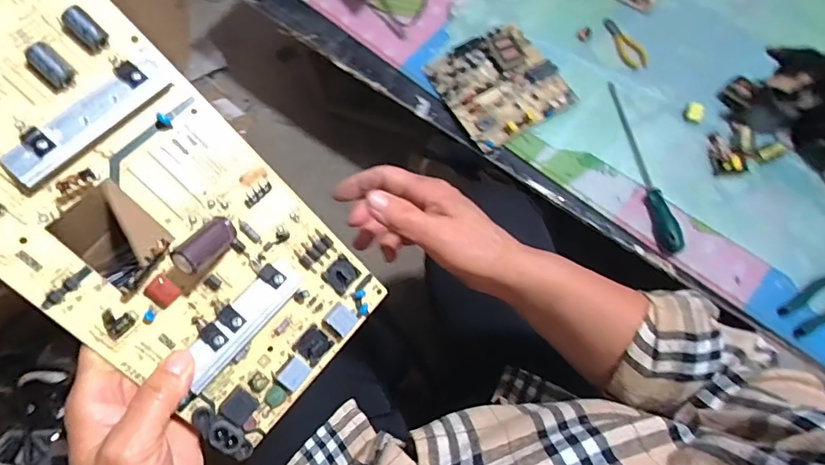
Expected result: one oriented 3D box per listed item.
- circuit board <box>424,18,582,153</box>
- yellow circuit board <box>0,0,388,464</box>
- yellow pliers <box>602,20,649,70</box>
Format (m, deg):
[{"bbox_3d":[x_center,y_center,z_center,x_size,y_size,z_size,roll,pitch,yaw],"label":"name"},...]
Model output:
[{"bbox_3d":[0.141,-0.238,0.763,0.182,0.024,0.178,-28,73,-11],"label":"circuit board"},{"bbox_3d":[-0.159,-0.020,0.274,0.142,0.032,0.309,-48,108,-15],"label":"yellow circuit board"},{"bbox_3d":[0.354,-0.314,0.807,0.045,0.013,0.103,-26,73,-10],"label":"yellow pliers"}]

